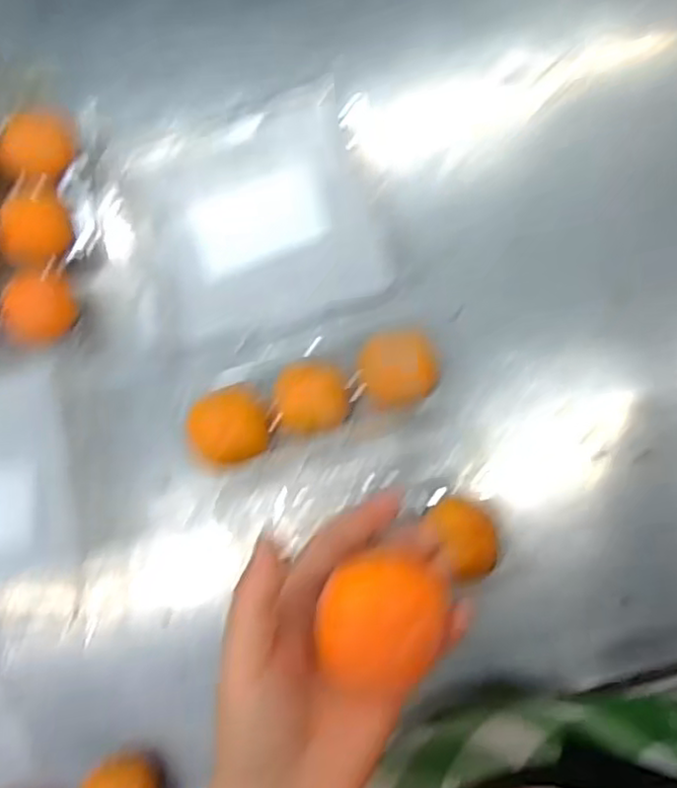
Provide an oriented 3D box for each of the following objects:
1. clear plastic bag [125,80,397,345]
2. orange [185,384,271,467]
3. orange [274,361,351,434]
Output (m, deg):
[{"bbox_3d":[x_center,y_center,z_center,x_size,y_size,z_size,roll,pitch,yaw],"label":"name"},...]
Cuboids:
[{"bbox_3d":[-0.060,-0.134,0.519,0.166,0.010,0.164,-19,85,5],"label":"clear plastic bag"},{"bbox_3d":[-0.078,0.024,0.487,0.053,0.042,0.052,0,86,5],"label":"orange"},{"bbox_3d":[-0.020,0.002,0.484,0.053,0.051,0.051,-6,86,6],"label":"orange"}]

